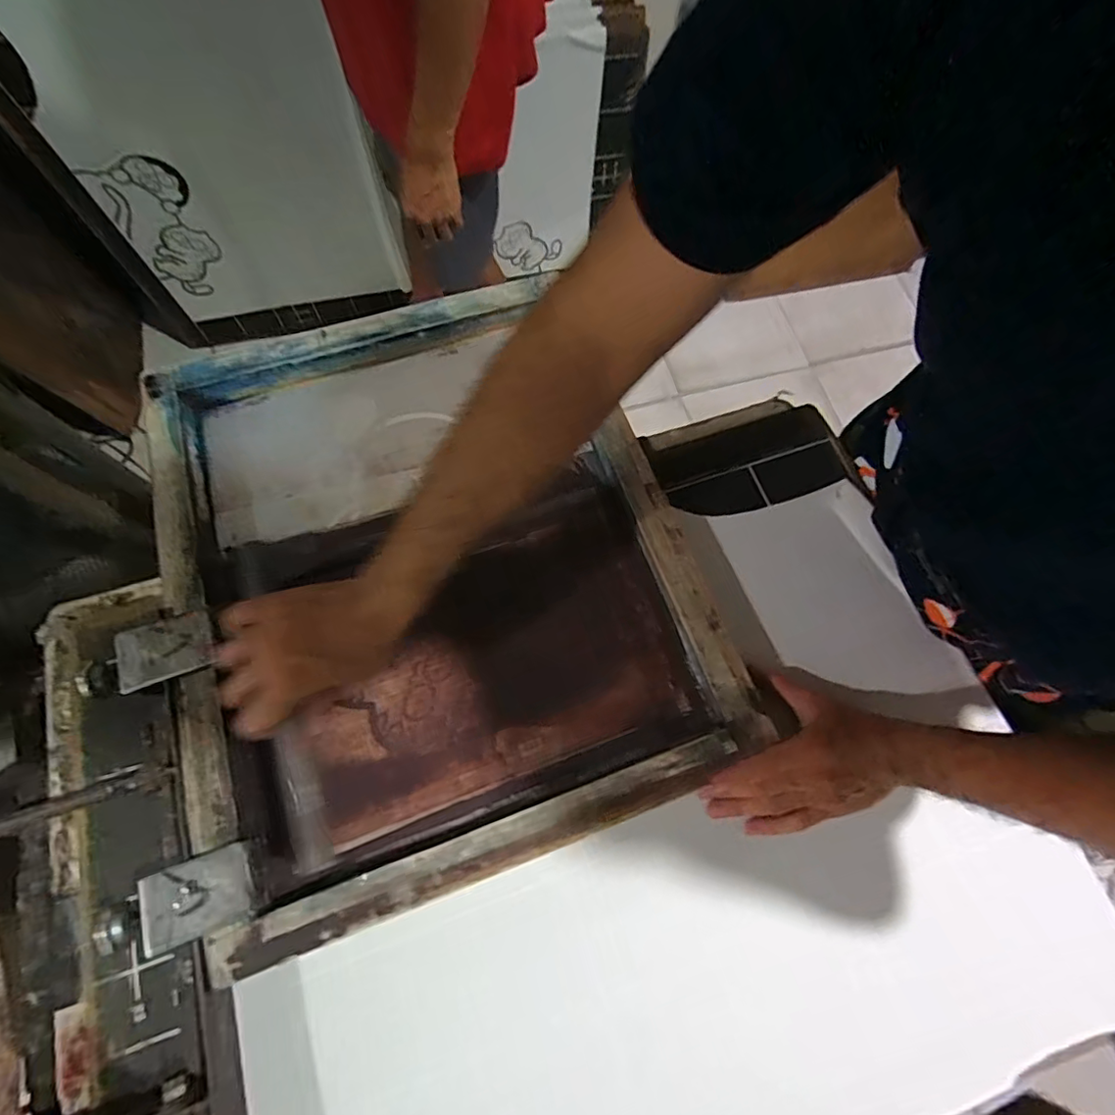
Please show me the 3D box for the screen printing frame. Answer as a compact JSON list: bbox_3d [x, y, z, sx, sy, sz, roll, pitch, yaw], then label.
[{"bbox_3d":[-0.123,-0.003,0.534,0.456,0.060,0.551,-19,73,-8],"label":"screen printing frame"}]

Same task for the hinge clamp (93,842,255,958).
[{"bbox_3d":[-0.280,0.255,0.403,0.114,0.032,0.052,-19,73,-8],"label":"hinge clamp"}]

